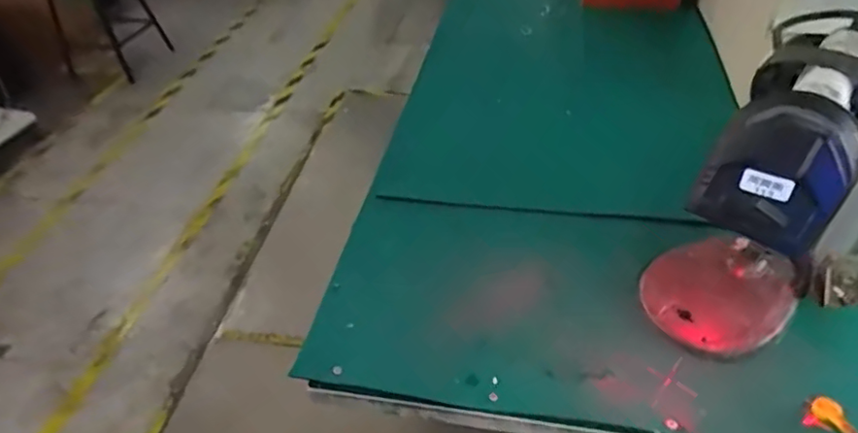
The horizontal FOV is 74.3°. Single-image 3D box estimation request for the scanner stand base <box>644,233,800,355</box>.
[{"bbox_3d":[0.237,0.059,0.467,0.116,0.019,0.101,-33,48,-25],"label":"scanner stand base"}]

